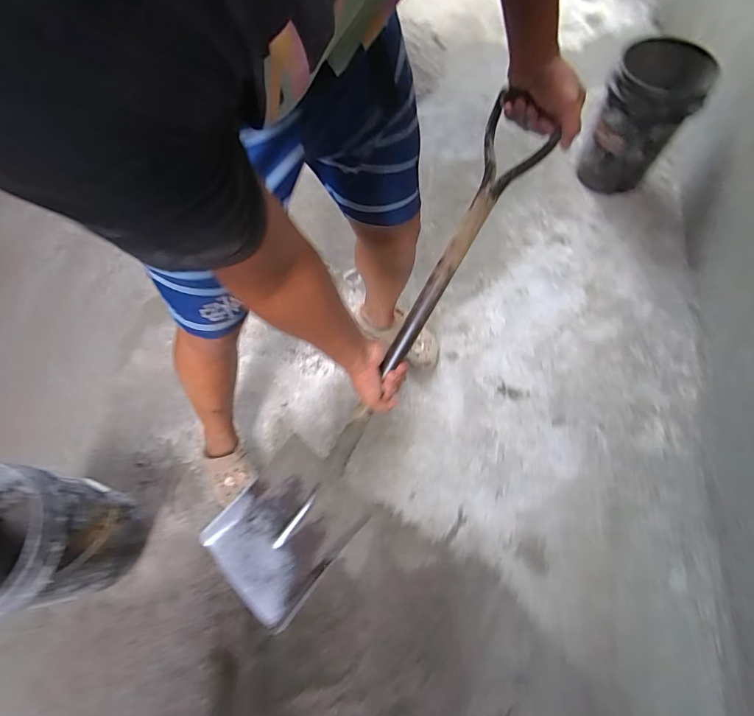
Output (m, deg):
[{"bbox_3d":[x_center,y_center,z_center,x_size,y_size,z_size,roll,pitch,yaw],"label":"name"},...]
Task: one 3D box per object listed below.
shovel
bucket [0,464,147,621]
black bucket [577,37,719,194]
[{"bbox_3d":[-0.018,0.037,0.704,0.225,0.106,0.892,33,101,15],"label":"shovel"},{"bbox_3d":[-0.747,0.406,0.899,0.290,0.347,0.268,-1,66,2],"label":"bucket"},{"bbox_3d":[0.847,-0.764,1.347,0.263,0.372,0.293,27,70,14],"label":"black bucket"}]

